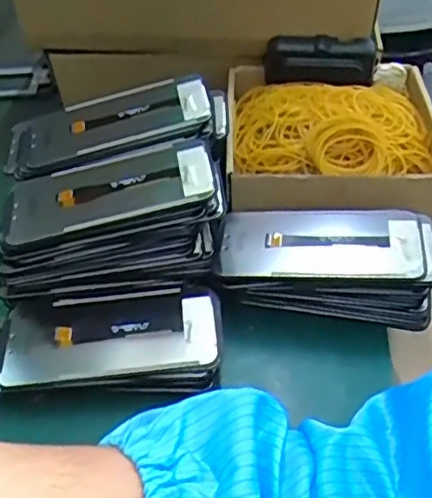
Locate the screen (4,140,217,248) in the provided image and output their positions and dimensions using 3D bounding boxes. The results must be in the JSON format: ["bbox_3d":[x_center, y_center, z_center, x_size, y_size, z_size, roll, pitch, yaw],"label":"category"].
[{"bbox_3d":[-0.081,-0.044,0.471,0.156,0.010,0.075,-13,45,3],"label":"screen"}]

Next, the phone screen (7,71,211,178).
[{"bbox_3d":[-0.093,-0.105,0.524,0.175,0.009,0.080,-15,48,4],"label":"phone screen"}]

